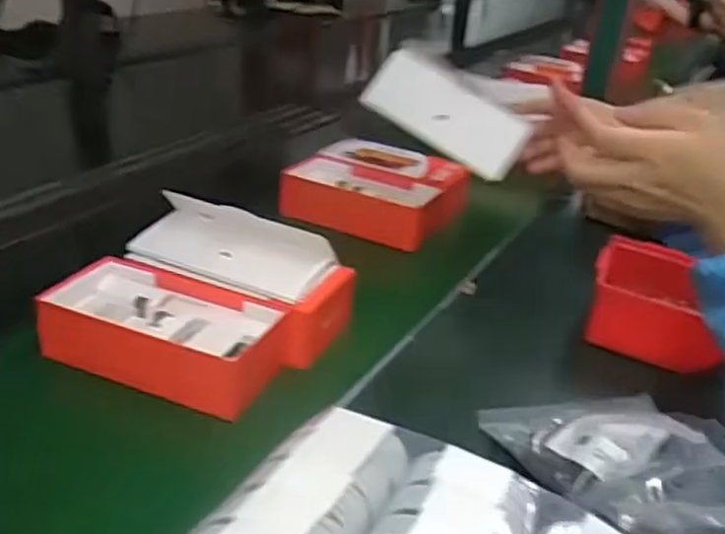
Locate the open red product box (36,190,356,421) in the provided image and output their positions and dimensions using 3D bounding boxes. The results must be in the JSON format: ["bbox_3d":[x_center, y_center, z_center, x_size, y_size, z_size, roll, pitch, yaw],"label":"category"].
[{"bbox_3d":[-0.136,0.025,0.618,0.210,0.077,0.178,14,29,17],"label":"open red product box"}]

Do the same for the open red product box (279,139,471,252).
[{"bbox_3d":[0.017,-0.091,0.914,0.191,0.054,0.167,18,31,24],"label":"open red product box"}]

